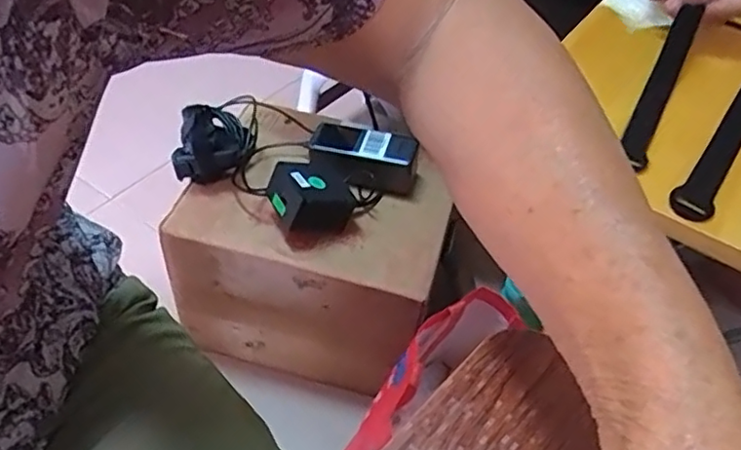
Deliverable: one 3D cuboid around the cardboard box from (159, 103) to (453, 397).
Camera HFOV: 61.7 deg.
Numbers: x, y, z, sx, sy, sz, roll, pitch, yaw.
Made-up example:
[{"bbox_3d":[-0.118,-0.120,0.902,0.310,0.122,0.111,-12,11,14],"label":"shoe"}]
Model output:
[{"bbox_3d":[-0.071,0.048,0.833,0.310,0.228,0.247,16,47,9],"label":"cardboard box"}]

